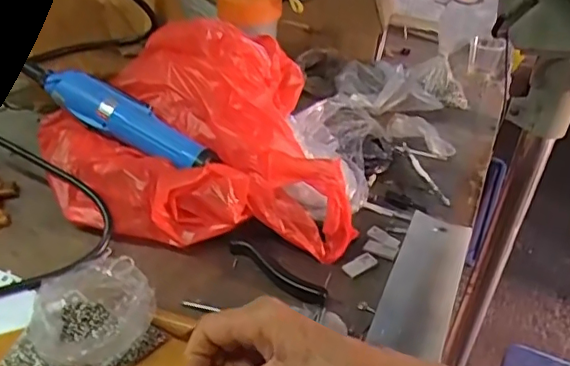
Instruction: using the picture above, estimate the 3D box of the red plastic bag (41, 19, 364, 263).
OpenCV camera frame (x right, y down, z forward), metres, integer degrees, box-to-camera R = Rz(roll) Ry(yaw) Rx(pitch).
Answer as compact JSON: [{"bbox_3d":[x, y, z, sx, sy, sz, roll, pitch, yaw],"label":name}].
[{"bbox_3d":[-0.089,-0.050,0.516,0.278,0.119,0.211,2,35,-4],"label":"red plastic bag"}]

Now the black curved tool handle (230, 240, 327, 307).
[{"bbox_3d":[-0.008,0.069,0.449,0.096,0.012,0.013,29,42,31],"label":"black curved tool handle"}]

